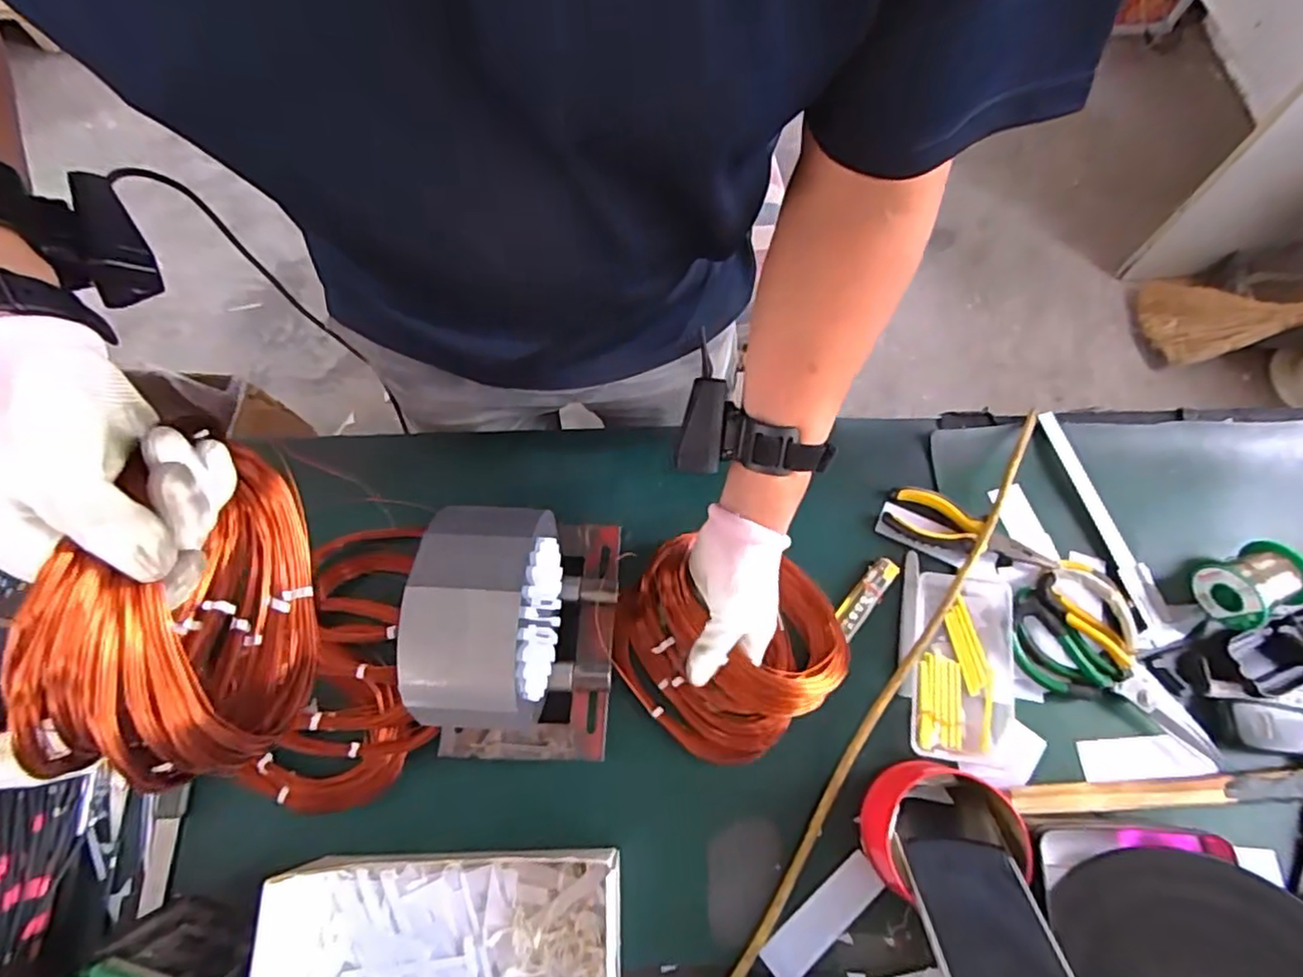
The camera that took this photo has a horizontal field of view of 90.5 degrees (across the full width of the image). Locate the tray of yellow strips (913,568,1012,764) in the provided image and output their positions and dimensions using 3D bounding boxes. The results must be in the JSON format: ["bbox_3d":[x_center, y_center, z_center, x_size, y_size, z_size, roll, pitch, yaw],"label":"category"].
[{"bbox_3d":[0.268,0.153,0.560,0.081,0.018,0.153,10,71,2],"label":"tray of yellow strips"}]

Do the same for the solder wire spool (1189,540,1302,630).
[{"bbox_3d":[0.527,0.085,0.569,0.072,0.057,0.057,-21,72,-9],"label":"solder wire spool"}]

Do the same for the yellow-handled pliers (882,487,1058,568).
[{"bbox_3d":[0.294,0.041,0.601,0.146,0.023,0.049,24,72,7],"label":"yellow-handled pliers"}]

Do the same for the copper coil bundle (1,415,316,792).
[{"bbox_3d":[-0.220,0.056,0.325,0.067,0.118,0.163,8,71,1],"label":"copper coil bundle"}]

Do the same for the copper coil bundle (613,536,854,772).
[{"bbox_3d":[0.065,0.128,0.556,0.175,0.045,0.181,0,71,-1],"label":"copper coil bundle"}]

